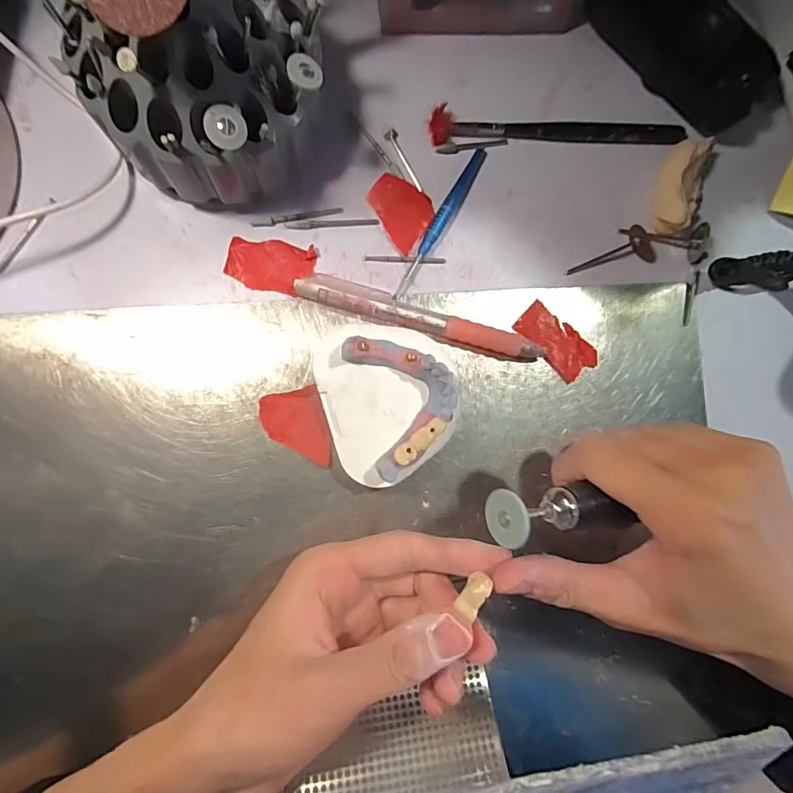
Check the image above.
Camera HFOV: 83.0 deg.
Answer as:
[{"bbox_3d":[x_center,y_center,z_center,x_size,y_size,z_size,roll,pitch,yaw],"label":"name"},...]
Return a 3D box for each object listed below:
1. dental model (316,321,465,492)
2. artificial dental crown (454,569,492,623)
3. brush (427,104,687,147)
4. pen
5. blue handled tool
[{"bbox_3d":[-0.003,0.001,0.221,0.063,0.029,0.076,-16,90,-8],"label":"dental model"},{"bbox_3d":[0.030,0.076,0.171,0.008,0.005,0.016,36,84,-5],"label":"artificial dental crown"},{"bbox_3d":[0.091,-0.149,0.251,0.148,0.010,0.017,-2,88,-8],"label":"brush"},{"bbox_3d":[0.014,-0.041,0.237,0.130,0.012,0.017,17,86,-7],"label":"pen"},{"bbox_3d":[0.025,-0.094,0.243,0.009,0.006,0.096,30,85,-6],"label":"blue handled tool"}]

